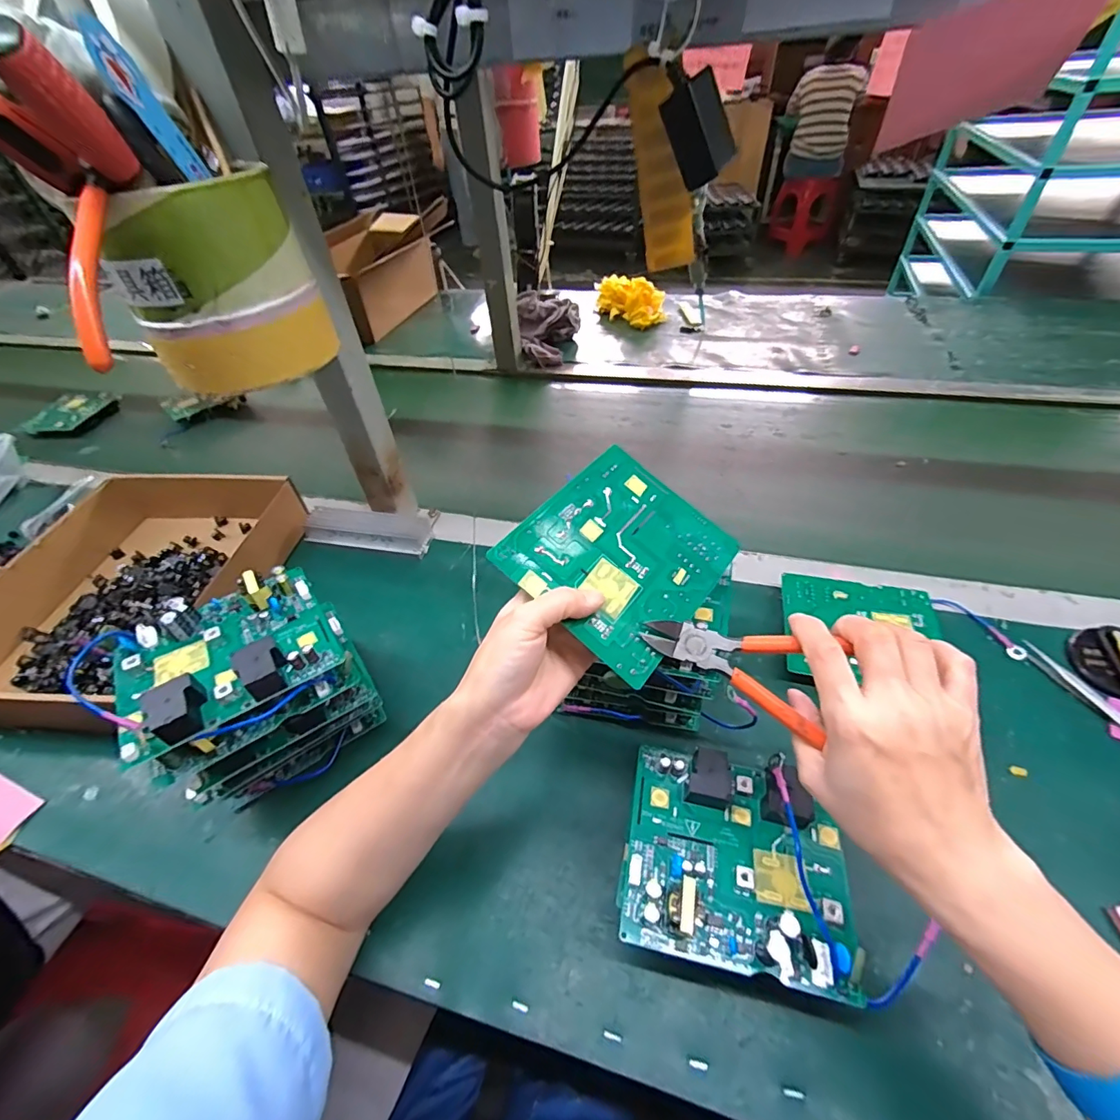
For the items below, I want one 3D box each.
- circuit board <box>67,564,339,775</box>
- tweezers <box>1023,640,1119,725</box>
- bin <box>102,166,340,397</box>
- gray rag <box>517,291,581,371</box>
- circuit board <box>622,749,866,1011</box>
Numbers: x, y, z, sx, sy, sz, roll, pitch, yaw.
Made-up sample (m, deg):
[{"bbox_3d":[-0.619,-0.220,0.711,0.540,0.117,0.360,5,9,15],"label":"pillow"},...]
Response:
[{"bbox_3d":[-0.241,0.070,0.336,0.145,0.041,0.111,-30,51,-22],"label":"circuit board"},{"bbox_3d":[0.451,0.115,0.411,0.019,0.004,0.107,-19,48,-13],"label":"tweezers"},{"bbox_3d":[-0.232,-0.193,0.342,0.088,0.116,0.097,-3,47,3],"label":"bin"},{"bbox_3d":[-0.021,-0.459,0.948,0.120,0.094,0.163,-3,47,3],"label":"gray rag"},{"bbox_3d":[0.108,0.179,0.295,0.130,0.028,0.113,7,48,12],"label":"circuit board"}]

